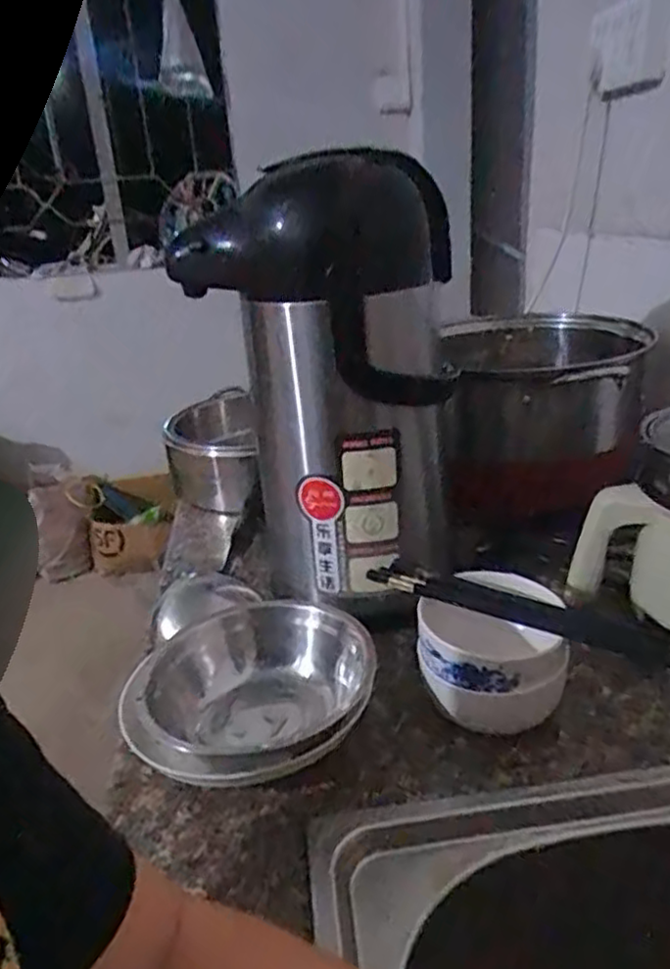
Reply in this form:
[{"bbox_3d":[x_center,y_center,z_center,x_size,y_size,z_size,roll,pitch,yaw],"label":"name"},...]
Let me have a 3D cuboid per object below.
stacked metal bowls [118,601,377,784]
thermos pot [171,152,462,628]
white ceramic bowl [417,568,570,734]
[{"bbox_3d":[-0.057,0.152,0.502,0.157,0.068,0.153,-5,23,2],"label":"stacked metal bowls"},{"bbox_3d":[-0.007,-0.081,0.596,0.180,0.352,0.135,13,29,35],"label":"thermos pot"},{"bbox_3d":[0.118,0.129,0.495,0.102,0.085,0.106,-4,23,2],"label":"white ceramic bowl"}]

